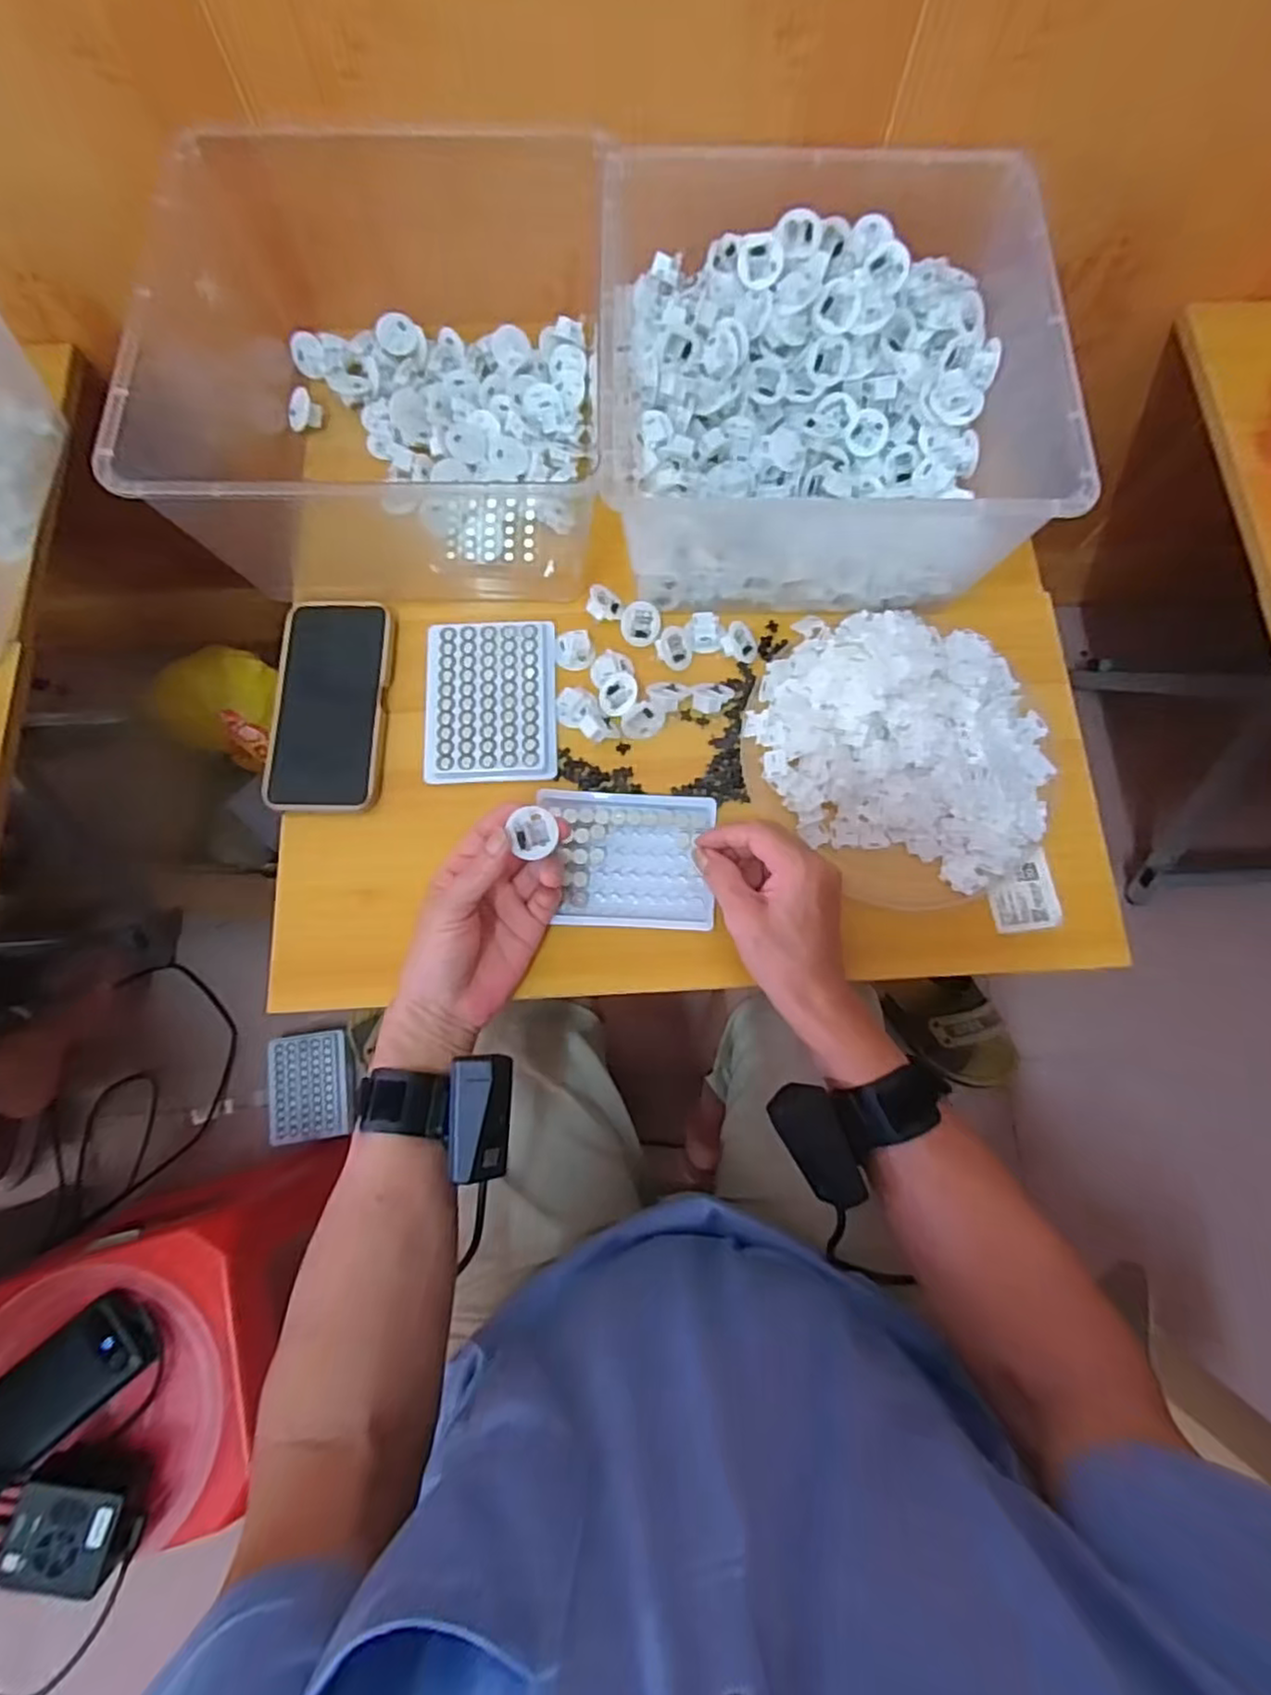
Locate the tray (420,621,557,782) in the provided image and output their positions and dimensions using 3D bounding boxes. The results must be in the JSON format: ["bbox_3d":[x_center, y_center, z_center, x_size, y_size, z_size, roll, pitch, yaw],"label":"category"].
[{"bbox_3d":[-0.111,-0.113,0.537,0.099,0.007,0.130,-3,76,-1],"label":"tray"}]

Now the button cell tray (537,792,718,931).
[{"bbox_3d":[-0.004,0.008,0.495,0.117,0.014,0.095,3,76,0],"label":"button cell tray"}]

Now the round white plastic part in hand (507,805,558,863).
[{"bbox_3d":[-0.066,-0.011,0.442,0.028,0.015,0.030,-1,91,-23],"label":"round white plastic part in hand"}]

